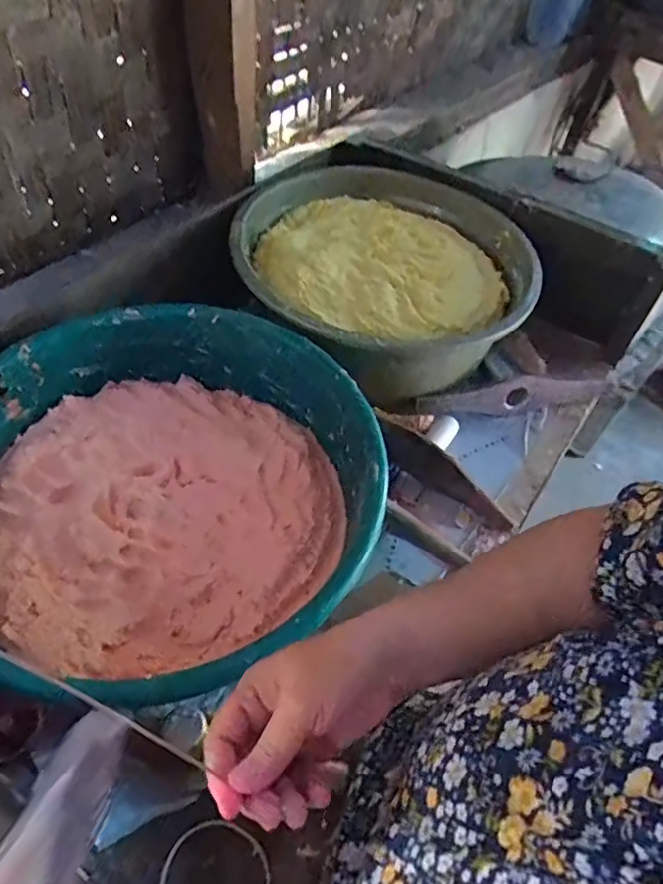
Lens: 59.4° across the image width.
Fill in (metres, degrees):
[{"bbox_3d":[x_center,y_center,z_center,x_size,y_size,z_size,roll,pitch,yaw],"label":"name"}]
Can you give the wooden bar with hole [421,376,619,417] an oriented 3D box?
[{"bbox_3d":[0.264,-0.061,0.826,0.301,0.058,0.032,-5,53,-8],"label":"wooden bar with hole"}]

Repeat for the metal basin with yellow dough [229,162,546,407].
[{"bbox_3d":[0.051,-0.256,0.838,0.428,0.109,0.424,2,52,-3],"label":"metal basin with yellow dough"}]

